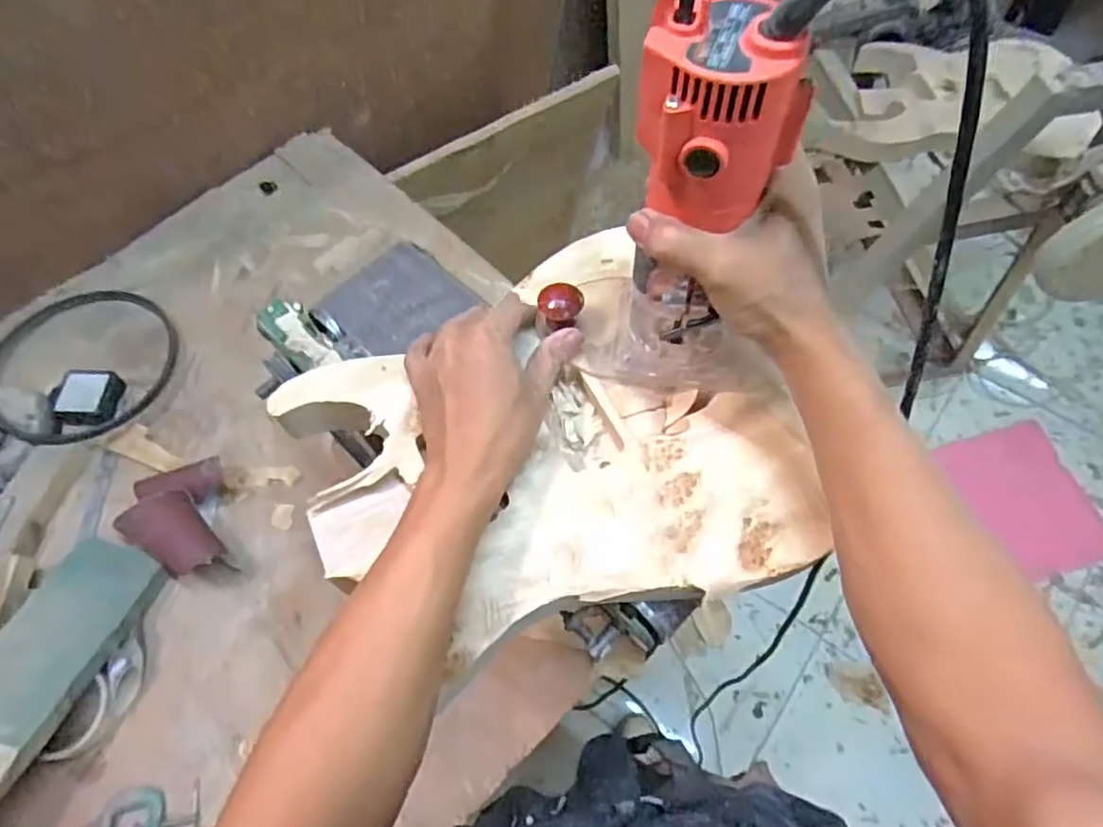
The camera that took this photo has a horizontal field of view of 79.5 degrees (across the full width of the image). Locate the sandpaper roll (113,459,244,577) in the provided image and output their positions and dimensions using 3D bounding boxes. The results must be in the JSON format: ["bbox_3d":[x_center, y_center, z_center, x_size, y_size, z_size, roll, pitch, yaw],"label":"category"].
[{"bbox_3d":[-0.427,0.120,0.749,0.104,0.053,0.128,-16,64,-7],"label":"sandpaper roll"}]

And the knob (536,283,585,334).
[{"bbox_3d":[0.007,-0.078,0.487,0.032,0.019,0.027,0,63,1],"label":"knob"}]

